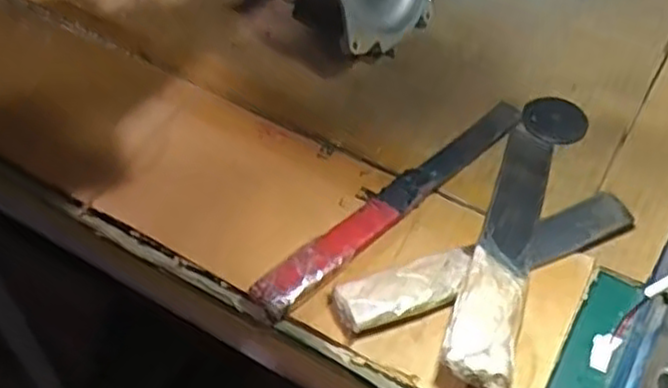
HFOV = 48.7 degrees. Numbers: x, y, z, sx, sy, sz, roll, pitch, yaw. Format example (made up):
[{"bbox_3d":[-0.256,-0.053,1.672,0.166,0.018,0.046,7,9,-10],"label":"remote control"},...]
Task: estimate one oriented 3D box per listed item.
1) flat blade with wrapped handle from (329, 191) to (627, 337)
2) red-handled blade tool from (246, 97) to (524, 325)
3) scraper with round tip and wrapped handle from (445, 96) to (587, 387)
[{"bbox_3d":[0.089,0.035,0.419,0.186,0.021,0.032,-18,52,-16],"label":"flat blade with wrapped handle"},{"bbox_3d":[0.041,0.000,0.451,0.224,0.018,0.024,-37,59,-28],"label":"red-handled blade tool"},{"bbox_3d":[0.109,0.011,0.430,0.040,0.030,0.232,17,54,16],"label":"scraper with round tip and wrapped handle"}]

